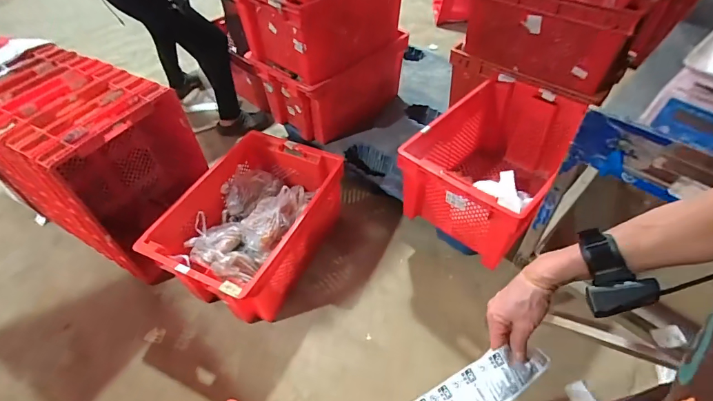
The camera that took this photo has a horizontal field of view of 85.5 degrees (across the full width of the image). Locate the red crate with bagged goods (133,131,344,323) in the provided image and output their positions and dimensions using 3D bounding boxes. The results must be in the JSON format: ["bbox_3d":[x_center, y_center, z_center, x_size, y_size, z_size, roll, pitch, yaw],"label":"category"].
[{"bbox_3d":[-0.368,0.067,1.377,0.482,0.266,0.609,18,51,18],"label":"red crate with bagged goods"}]

